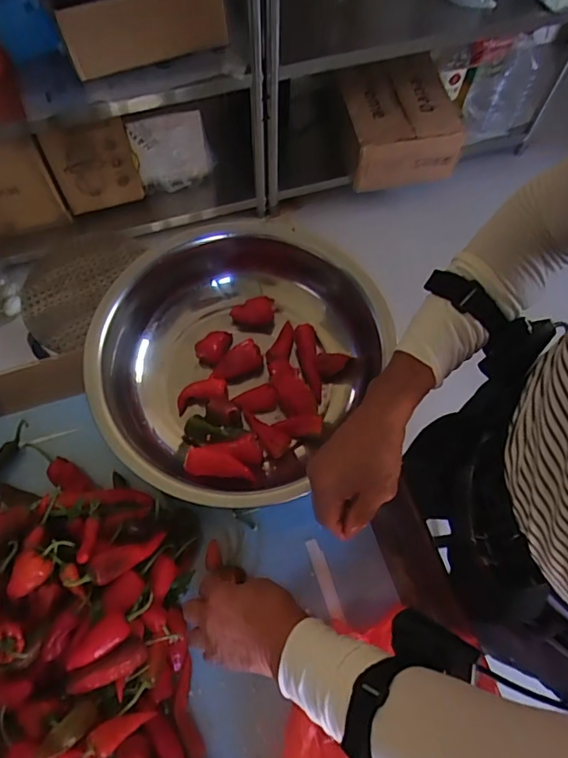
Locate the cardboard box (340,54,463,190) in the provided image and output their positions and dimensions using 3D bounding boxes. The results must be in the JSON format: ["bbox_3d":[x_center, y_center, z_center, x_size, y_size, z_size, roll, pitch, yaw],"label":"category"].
[{"bbox_3d":[0.338,-0.801,1.566,0.307,0.193,0.362,-11,68,-6],"label":"cardboard box"}]

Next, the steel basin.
[{"bbox_3d":[-0.065,-0.019,0.635,0.307,0.110,0.333,1,67,-2],"label":"steel basin"}]

